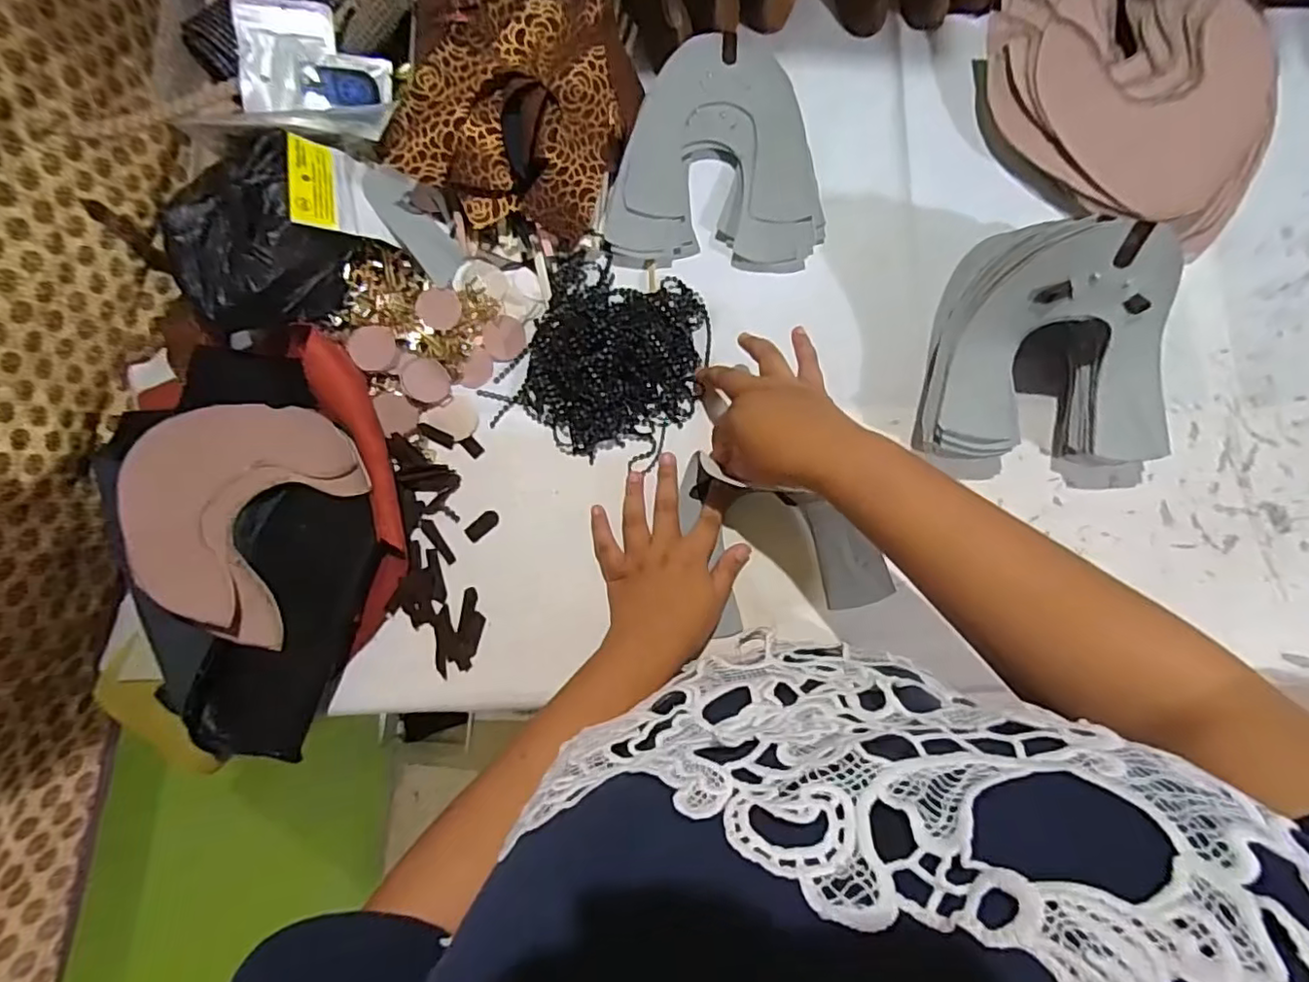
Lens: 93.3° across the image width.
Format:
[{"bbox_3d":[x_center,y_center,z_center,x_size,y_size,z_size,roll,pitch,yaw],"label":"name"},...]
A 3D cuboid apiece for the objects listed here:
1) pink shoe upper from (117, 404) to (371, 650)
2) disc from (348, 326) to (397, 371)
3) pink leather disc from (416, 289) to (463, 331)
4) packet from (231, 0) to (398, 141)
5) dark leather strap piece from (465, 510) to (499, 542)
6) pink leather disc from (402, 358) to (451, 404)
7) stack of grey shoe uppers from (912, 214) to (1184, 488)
[{"bbox_3d":[-0.308,0.006,0.450,0.165,0.017,0.162,26,66,2],"label":"pink shoe upper"},{"bbox_3d":[-0.218,-0.110,0.474,0.036,0.004,0.035,0,81,0],"label":"disc"},{"bbox_3d":[-0.170,-0.143,0.487,0.034,0.004,0.032,0,88,-6],"label":"pink leather disc"},{"bbox_3d":[-0.270,-0.336,0.491,0.109,0.020,0.103,0,84,-20],"label":"packet"},{"bbox_3d":[-0.131,0.027,0.473,0.027,0.004,0.013,-44,83,-6],"label":"dark leather strap piece"},{"bbox_3d":[-0.177,-0.086,0.481,0.033,0.004,0.034,1,87,-21],"label":"pink leather disc"},{"bbox_3d":[0.296,-0.093,0.434,0.168,0.114,0.161,12,81,2],"label":"stack of grey shoe uppers"}]

